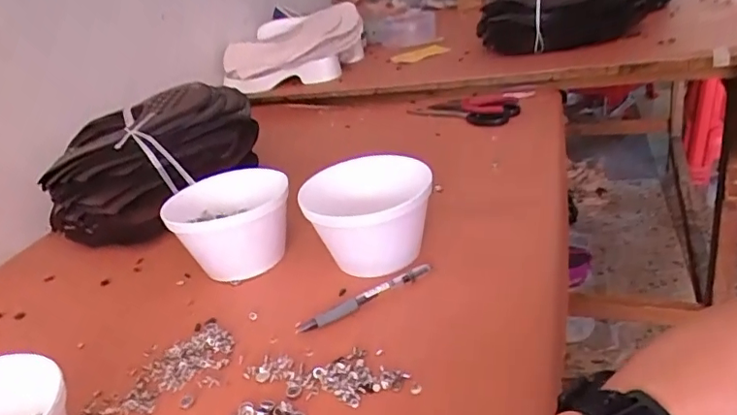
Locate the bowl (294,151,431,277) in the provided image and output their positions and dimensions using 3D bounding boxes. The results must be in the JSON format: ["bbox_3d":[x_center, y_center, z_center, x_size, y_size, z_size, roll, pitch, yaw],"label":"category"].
[{"bbox_3d":[-0.001,0.011,0.527,0.112,0.094,0.112,-6,22,3],"label":"bowl"}]

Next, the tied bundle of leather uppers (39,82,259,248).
[{"bbox_3d":[-0.280,-0.057,0.715,0.256,0.147,0.170,-11,26,2],"label":"tied bundle of leather uppers"}]

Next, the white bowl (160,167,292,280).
[{"bbox_3d":[-0.141,0.024,0.574,0.128,0.083,0.118,-13,26,-3],"label":"white bowl"}]

